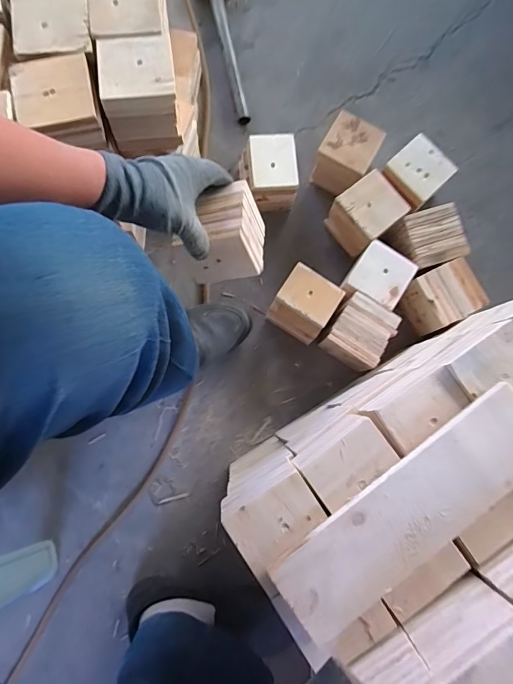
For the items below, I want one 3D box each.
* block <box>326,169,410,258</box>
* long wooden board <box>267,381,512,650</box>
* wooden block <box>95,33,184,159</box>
[{"bbox_3d":[0.191,-0.219,0.746,0.102,0.094,0.095,-35,84,-6],"label":"block"},{"bbox_3d":[0.157,0.165,0.419,0.302,0.017,0.085,-35,81,-7],"label":"long wooden board"},{"bbox_3d":[-0.148,-0.326,0.557,0.093,0.085,0.101,-6,82,-3],"label":"wooden block"}]

